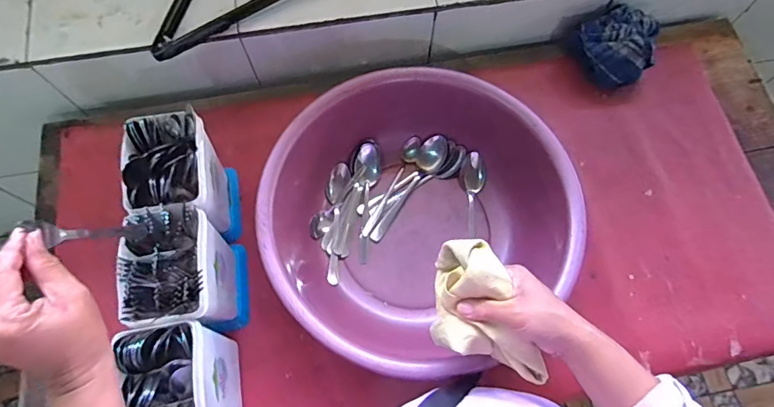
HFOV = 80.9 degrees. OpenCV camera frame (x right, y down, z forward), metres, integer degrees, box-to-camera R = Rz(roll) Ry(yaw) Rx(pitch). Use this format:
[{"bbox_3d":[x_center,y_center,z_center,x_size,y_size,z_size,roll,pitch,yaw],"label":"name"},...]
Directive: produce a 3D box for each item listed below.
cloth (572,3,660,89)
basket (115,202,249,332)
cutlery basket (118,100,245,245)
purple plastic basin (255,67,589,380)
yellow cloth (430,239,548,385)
[{"bbox_3d":[0.381,-0.262,0.748,0.118,0.083,0.136,42,75,12],"label":"cloth"},{"bbox_3d":[-0.243,0.089,0.562,0.091,0.179,0.125,-9,71,-4],"label":"basket"},{"bbox_3d":[-0.262,-0.026,0.596,0.086,0.184,0.121,-11,71,-5],"label":"cutlery basket"},{"bbox_3d":[0.037,0.018,0.618,0.374,0.134,0.365,0,71,-1],"label":"purple plastic basin"},{"bbox_3d":[0.086,0.115,0.435,0.079,0.052,0.158,-27,98,-10],"label":"yellow cloth"}]

